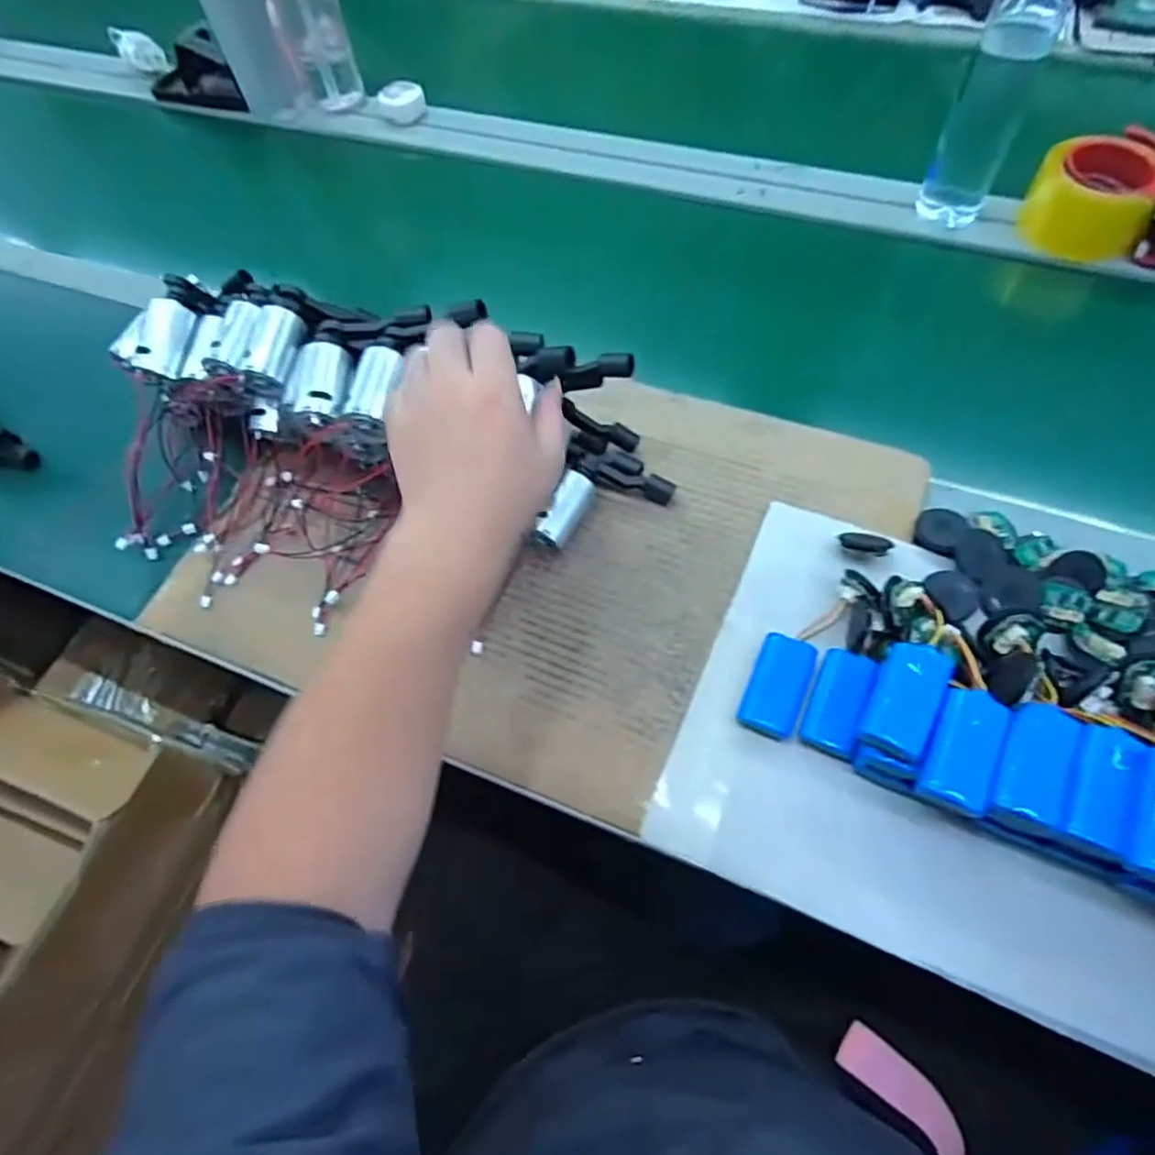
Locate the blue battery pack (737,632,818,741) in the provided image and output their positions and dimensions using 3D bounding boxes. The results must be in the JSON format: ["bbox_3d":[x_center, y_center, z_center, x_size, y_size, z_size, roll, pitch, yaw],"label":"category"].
[{"bbox_3d":[0.135,0.075,0.464,0.037,0.020,0.069,19,65,15],"label":"blue battery pack"}]

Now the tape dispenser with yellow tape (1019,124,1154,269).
[{"bbox_3d":[0.514,-0.358,0.645,0.155,0.068,0.097,28,67,19],"label":"tape dispenser with yellow tape"}]

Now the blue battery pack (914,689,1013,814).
[{"bbox_3d":[0.226,0.100,0.400,0.037,0.017,0.070,26,67,18],"label":"blue battery pack"}]

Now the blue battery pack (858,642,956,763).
[{"bbox_3d":[0.200,0.070,0.412,0.038,0.017,0.077,26,67,18],"label":"blue battery pack"}]

